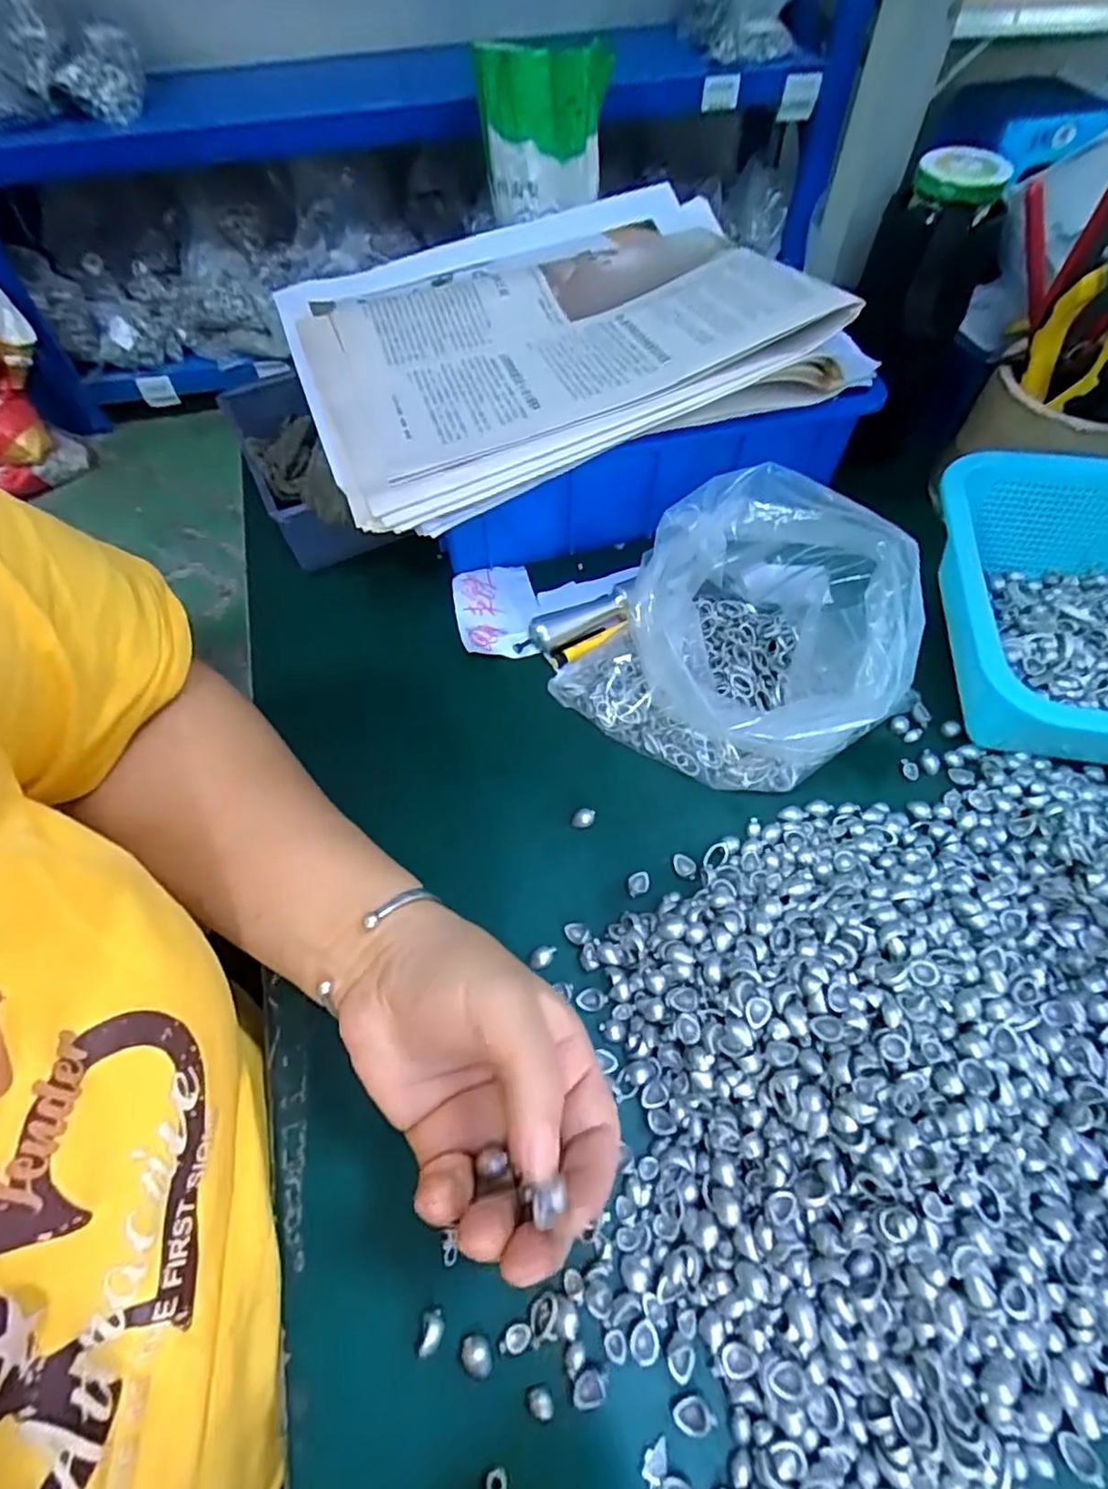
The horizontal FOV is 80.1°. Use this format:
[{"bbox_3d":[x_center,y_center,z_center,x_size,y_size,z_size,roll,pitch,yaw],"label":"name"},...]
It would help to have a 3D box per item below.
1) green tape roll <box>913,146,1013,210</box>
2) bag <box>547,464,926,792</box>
[{"bbox_3d":[0.221,-0.308,0.358,0.046,0.015,0.040,20,61,11],"label":"green tape roll"},{"bbox_3d":[0.104,-0.058,0.348,0.165,0.091,0.137,31,64,18],"label":"bag"}]

